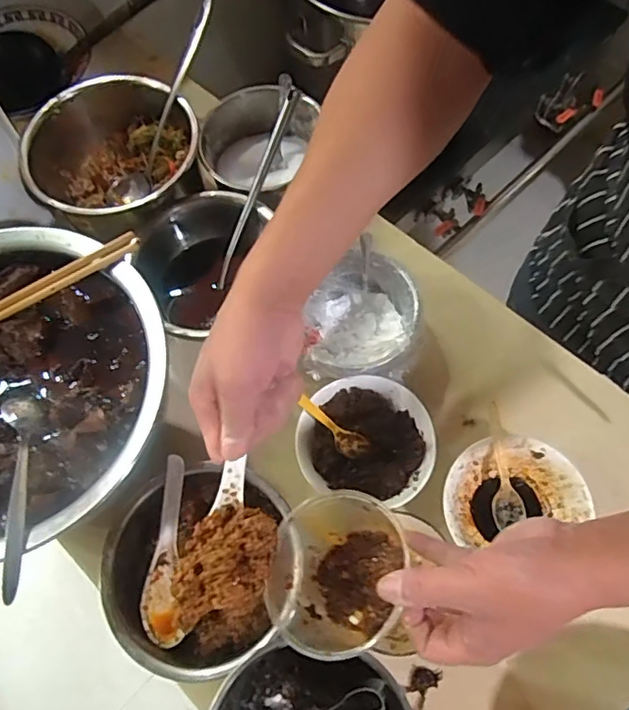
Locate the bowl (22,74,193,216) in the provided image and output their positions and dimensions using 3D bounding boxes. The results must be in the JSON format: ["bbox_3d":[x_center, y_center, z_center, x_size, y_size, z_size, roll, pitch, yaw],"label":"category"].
[{"bbox_3d":[-0.224,-0.217,0.633,0.173,0.098,0.185,-1,67,1],"label":"bowl"}]

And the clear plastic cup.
[{"bbox_3d":[0.015,0.169,0.428,0.099,0.044,0.122,16,69,8],"label":"clear plastic cup"}]

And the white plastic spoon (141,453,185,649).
[{"bbox_3d":[-0.126,0.167,0.473,0.035,0.031,0.155,5,87,4],"label":"white plastic spoon"}]

